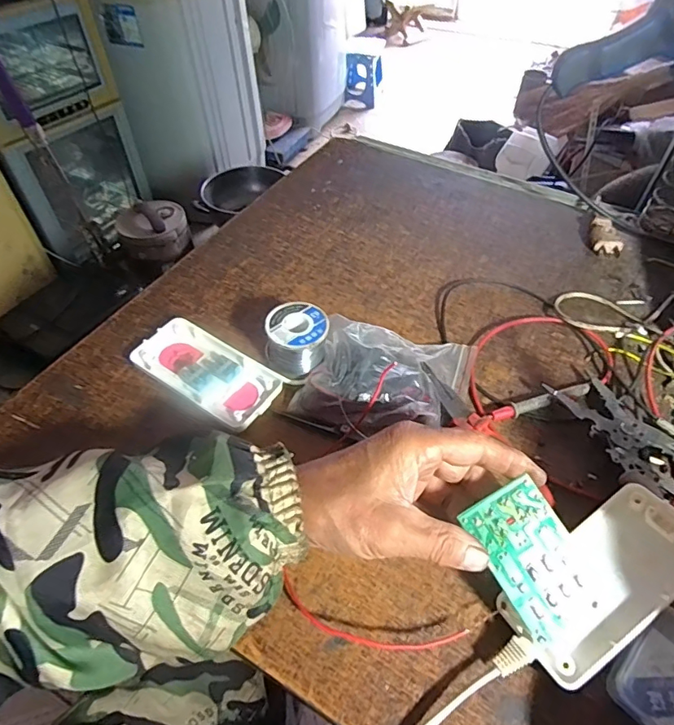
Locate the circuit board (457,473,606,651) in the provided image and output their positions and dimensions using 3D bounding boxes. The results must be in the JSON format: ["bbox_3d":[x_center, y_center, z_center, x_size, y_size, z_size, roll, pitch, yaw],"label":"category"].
[{"bbox_3d":[0.117,0.117,0.288,0.049,0.004,0.083,-32,80,0],"label":"circuit board"}]

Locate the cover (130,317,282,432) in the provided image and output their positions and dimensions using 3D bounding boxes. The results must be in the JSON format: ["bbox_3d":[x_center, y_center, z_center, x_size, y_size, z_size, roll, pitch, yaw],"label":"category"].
[{"bbox_3d":[-0.109,0.006,0.418,0.124,0.019,0.063,25,54,21],"label":"cover"}]

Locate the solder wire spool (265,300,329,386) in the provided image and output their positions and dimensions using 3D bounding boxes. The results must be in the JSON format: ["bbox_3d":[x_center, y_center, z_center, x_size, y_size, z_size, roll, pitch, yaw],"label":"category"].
[{"bbox_3d":[-0.035,-0.018,0.421,0.049,0.047,0.049,0,49,0],"label":"solder wire spool"}]

